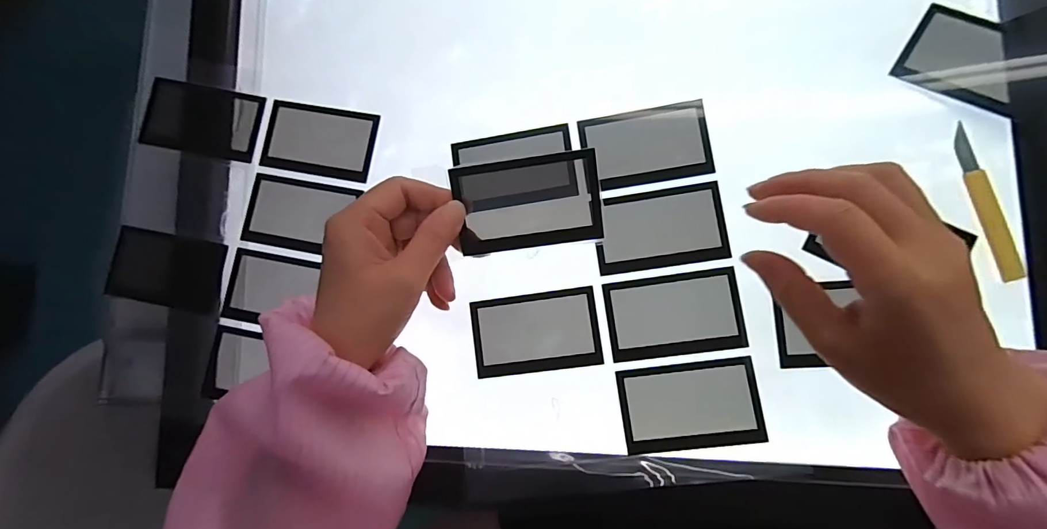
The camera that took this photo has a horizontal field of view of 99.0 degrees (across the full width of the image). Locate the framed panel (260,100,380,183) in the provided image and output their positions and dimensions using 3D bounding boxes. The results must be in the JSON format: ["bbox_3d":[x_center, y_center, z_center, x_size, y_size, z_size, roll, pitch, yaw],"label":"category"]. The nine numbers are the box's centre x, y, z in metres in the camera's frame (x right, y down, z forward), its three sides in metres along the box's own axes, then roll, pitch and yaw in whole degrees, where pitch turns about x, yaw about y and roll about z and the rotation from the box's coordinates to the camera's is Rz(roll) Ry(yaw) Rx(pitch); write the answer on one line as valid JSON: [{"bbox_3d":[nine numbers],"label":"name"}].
[{"bbox_3d":[-0.151,-0.092,0.330,0.083,0.004,0.050,10,85,9],"label":"framed panel"}]

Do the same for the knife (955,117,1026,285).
[{"bbox_3d":[0.278,-0.037,0.269,0.011,0.004,0.096,-15,81,20],"label":"knife"}]

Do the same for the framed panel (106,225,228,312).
[{"bbox_3d":[-0.260,0.004,0.328,0.090,0.010,0.053,10,85,9],"label":"framed panel"}]

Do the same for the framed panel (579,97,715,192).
[{"bbox_3d":[0.083,-0.080,0.302,0.082,0.007,0.054,-9,76,3],"label":"framed panel"}]

